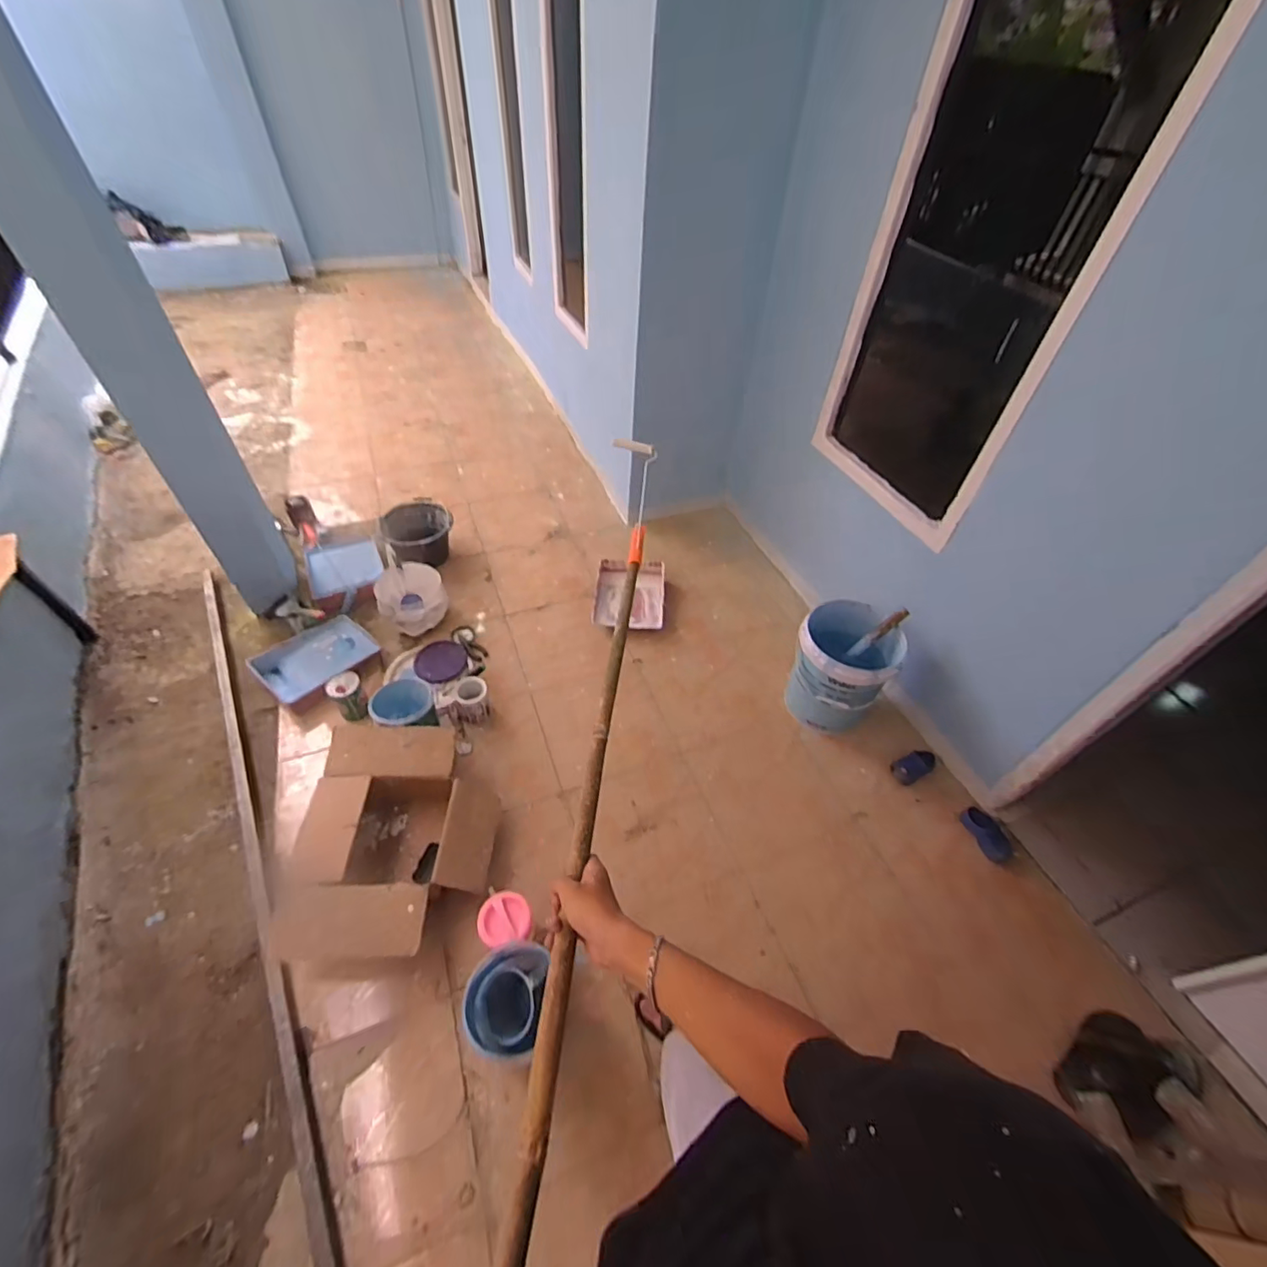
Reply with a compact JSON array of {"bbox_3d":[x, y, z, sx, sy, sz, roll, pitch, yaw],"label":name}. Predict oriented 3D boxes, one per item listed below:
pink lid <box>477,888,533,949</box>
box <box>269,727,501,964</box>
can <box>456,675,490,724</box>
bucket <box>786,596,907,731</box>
[{"bbox_3d":[-0.313,0.688,1.311,0.124,0.016,0.118,2,48,-3],"label":"pink lid"},{"bbox_3d":[-0.646,0.569,1.496,0.509,0.194,0.581,3,48,-2],"label":"box"},{"bbox_3d":[-0.541,0.221,1.818,0.109,0.140,0.123,-18,52,-19],"label":"can"},{"bbox_3d":[0.683,0.117,1.810,0.311,0.359,0.311,29,52,20],"label":"bucket"}]

